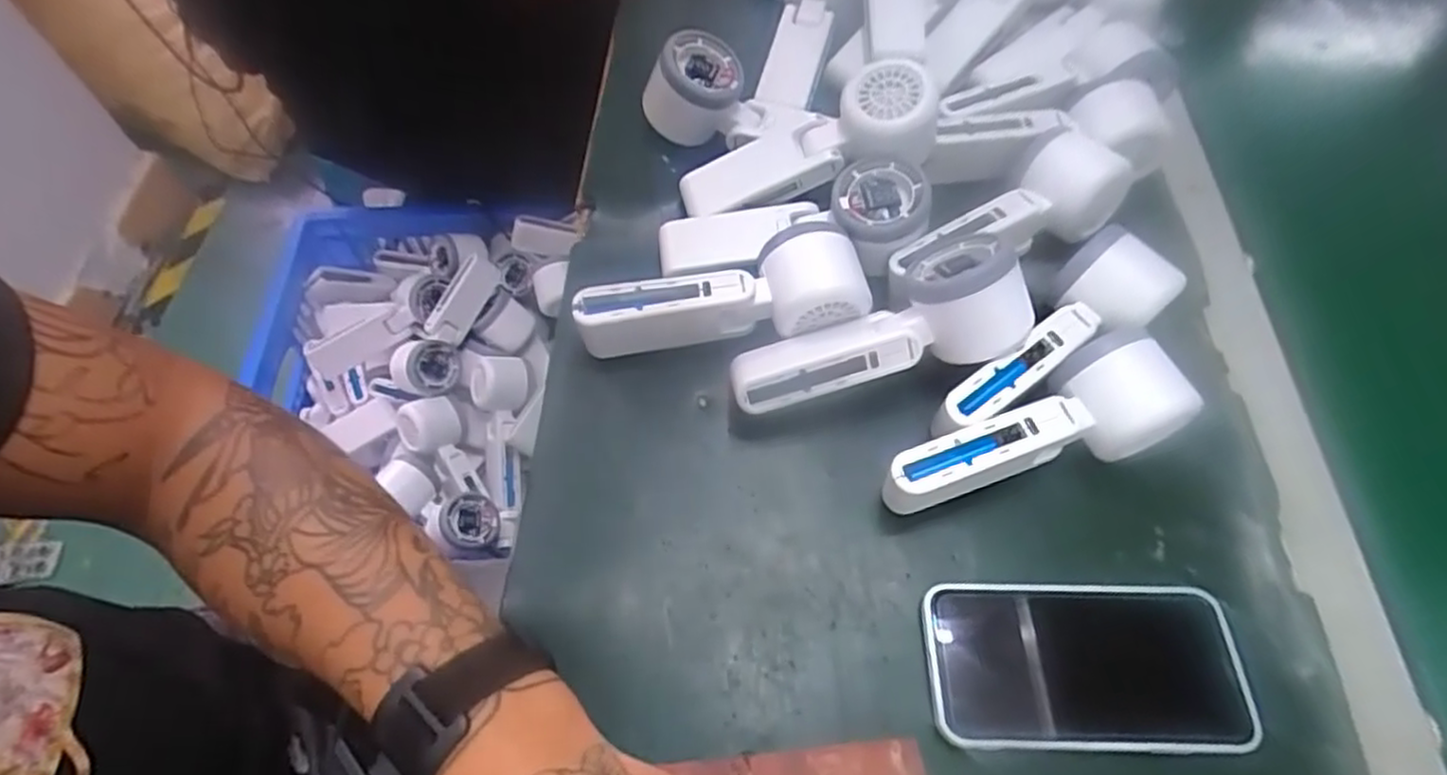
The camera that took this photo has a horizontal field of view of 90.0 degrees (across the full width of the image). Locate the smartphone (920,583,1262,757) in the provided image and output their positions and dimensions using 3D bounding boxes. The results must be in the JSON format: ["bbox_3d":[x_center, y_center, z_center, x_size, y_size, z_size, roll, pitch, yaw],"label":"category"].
[{"bbox_3d":[0.171,0.131,0.343,0.144,0.010,0.074,0,60,2],"label":"smartphone"}]

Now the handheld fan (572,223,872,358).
[{"bbox_3d":[-0.002,-0.051,0.423,0.165,0.052,0.053,-8,60,-3],"label":"handheld fan"}]

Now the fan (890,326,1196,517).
[{"bbox_3d":[0.159,0.027,0.378,0.159,0.053,0.055,-21,62,-10],"label":"fan"}]

